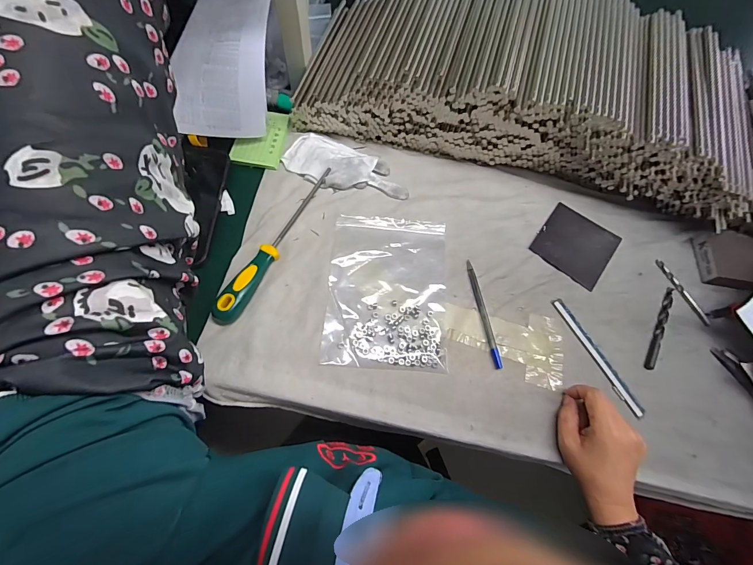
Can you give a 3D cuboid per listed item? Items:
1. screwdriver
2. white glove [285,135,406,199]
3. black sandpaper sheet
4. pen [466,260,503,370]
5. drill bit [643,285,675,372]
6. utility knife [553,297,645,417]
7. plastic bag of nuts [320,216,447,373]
[{"bbox_3d":[-0.130,-0.059,0.447,0.032,0.032,0.243,24,68,7],"label":"screwdriver"},{"bbox_3d":[-0.042,-0.161,0.503,0.179,0.012,0.073,22,67,6],"label":"white glove"},{"bbox_3d":[0.280,-0.053,0.494,0.099,0.007,0.099,37,73,9],"label":"black sandpaper sheet"},{"bbox_3d":[0.134,0.036,0.442,0.009,0.011,0.141,-7,68,-6],"label":"pen"},{"bbox_3d":[0.366,0.056,0.453,0.012,0.007,0.125,31,69,9],"label":"drill bit"},{"bbox_3d":[0.271,0.089,0.435,0.014,0.004,0.157,-27,72,-5],"label":"utility knife"},{"bbox_3d":[0.015,0.006,0.445,0.147,0.014,0.198,4,67,-2],"label":"plastic bag of nuts"}]

